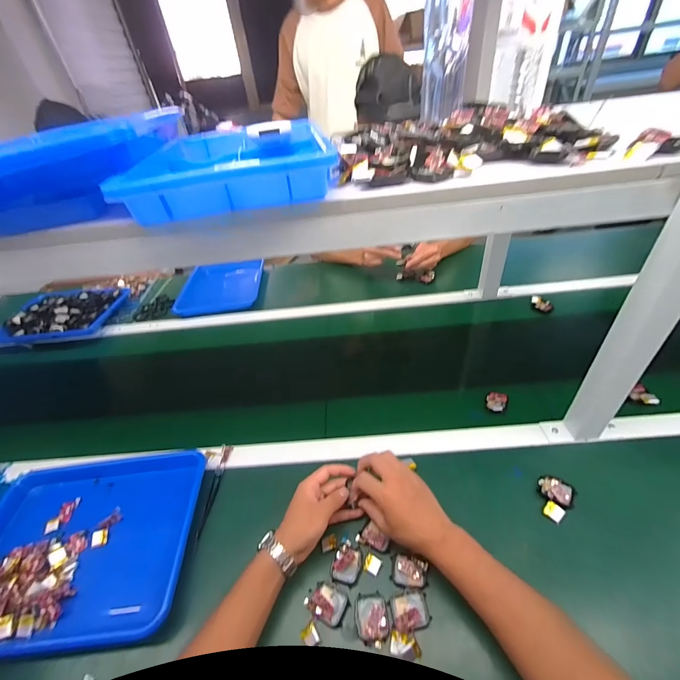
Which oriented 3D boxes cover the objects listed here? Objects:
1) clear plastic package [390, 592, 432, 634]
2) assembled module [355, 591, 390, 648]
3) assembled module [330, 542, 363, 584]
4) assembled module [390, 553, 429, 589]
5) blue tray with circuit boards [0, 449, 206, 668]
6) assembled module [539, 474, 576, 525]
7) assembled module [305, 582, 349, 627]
[{"bbox_3d":[0.086,0.330,0.407,0.046,0.016,0.038,-7,40,1],"label":"clear plastic package"},{"bbox_3d":[0.039,0.339,0.407,0.041,0.013,0.048,1,41,11],"label":"assembled module"},{"bbox_3d":[0.010,0.303,0.454,0.036,0.007,0.044,10,43,20],"label":"assembled module"},{"bbox_3d":[0.091,0.303,0.439,0.046,0.009,0.035,2,41,11],"label":"assembled module"},{"bbox_3d":[-0.385,0.301,0.504,0.333,0.041,0.262,-8,40,0],"label":"blue tray with circuit boards"},{"bbox_3d":[0.315,0.232,0.489,0.045,0.013,0.065,18,46,27],"label":"assembled module"},{"bbox_3d":[-0.016,0.331,0.422,0.046,0.011,0.037,16,45,26],"label":"assembled module"}]

